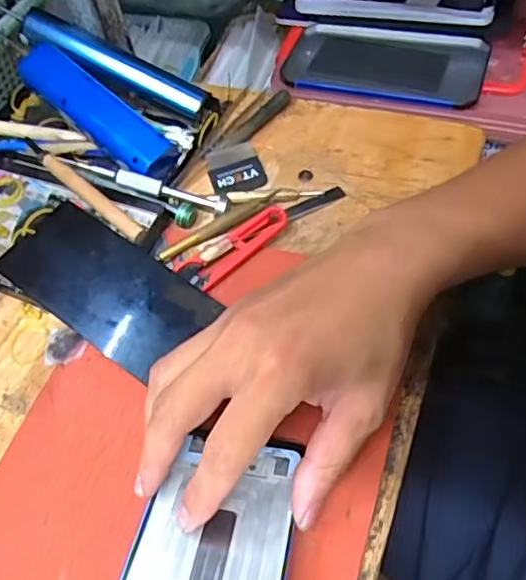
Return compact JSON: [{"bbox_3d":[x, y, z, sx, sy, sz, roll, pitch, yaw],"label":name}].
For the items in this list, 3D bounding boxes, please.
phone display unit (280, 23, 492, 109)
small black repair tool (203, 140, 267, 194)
[{"bbox_3d":[0.108,-0.204,0.531,0.176,0.016,0.093,14,59,14],"label":"phone display unit"},{"bbox_3d":[-0.021,-0.092,0.435,0.039,0.007,0.047,-17,56,-5],"label":"small black repair tool"}]

